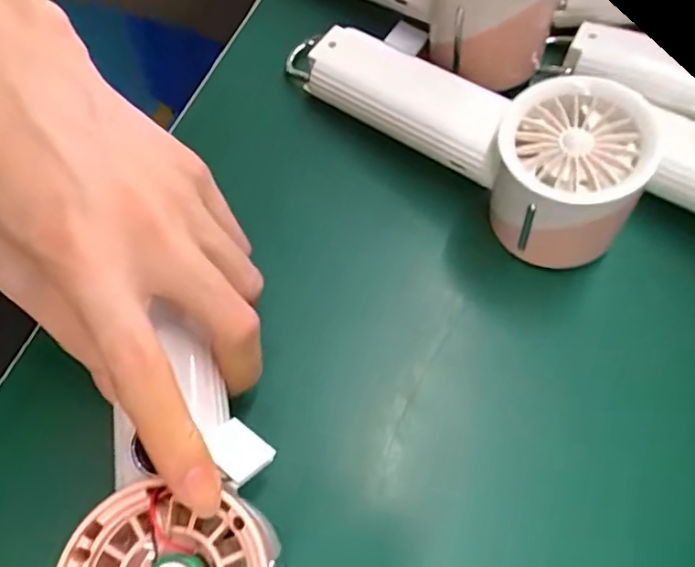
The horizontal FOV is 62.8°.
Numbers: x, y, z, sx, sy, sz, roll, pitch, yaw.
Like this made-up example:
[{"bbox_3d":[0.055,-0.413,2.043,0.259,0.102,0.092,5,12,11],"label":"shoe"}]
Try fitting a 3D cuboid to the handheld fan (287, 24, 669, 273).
[{"bbox_3d":[0.054,-0.087,0.275,0.068,0.056,0.189,-40,72,-17],"label":"handheld fan"}]

